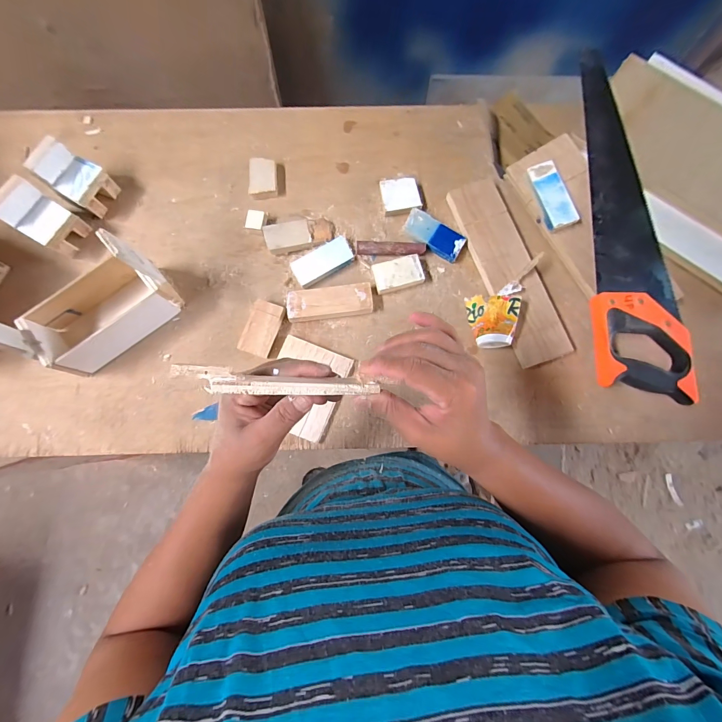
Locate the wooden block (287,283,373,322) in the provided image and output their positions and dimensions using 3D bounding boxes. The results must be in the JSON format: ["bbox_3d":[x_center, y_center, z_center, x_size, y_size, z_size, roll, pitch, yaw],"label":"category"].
[{"bbox_3d":[-0.043,-0.081,0.482,0.116,0.019,0.043,-7,81,-2],"label":"wooden block"}]

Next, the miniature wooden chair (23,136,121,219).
[{"bbox_3d":[-0.396,-0.252,0.478,0.063,0.075,0.063,33,82,5],"label":"miniature wooden chair"}]

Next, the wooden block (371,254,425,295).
[{"bbox_3d":[0.053,-0.124,0.490,0.068,0.018,0.041,-14,81,-3],"label":"wooden block"}]

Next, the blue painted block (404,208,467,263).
[{"bbox_3d":[0.106,-0.181,0.502,0.090,0.017,0.044,31,82,5],"label":"blue painted block"}]

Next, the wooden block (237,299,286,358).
[{"bbox_3d":[-0.137,-0.045,0.475,0.041,0.020,0.073,20,81,3],"label":"wooden block"}]

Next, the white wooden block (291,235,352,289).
[{"bbox_3d":[-0.055,-0.140,0.489,0.084,0.015,0.039,-33,82,-6],"label":"white wooden block"}]

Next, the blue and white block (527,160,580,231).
[{"bbox_3d":[0.266,-0.232,0.477,0.040,0.014,0.094,-21,79,-4],"label":"blue and white block"}]

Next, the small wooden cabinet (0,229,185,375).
[{"bbox_3d":[-0.330,-0.070,0.417,0.165,0.132,0.084,-39,83,-6],"label":"small wooden cabinet"}]

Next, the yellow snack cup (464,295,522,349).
[{"bbox_3d":[0.177,-0.056,0.469,0.064,0.042,0.076,5,80,0],"label":"yellow snack cup"}]

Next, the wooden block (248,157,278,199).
[{"bbox_3d":[-0.145,-0.272,0.512,0.039,0.020,0.054,3,80,0],"label":"wooden block"}]

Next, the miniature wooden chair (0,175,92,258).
[{"bbox_3d":[-0.431,-0.190,0.468,0.068,0.076,0.062,33,82,5],"label":"miniature wooden chair"}]

